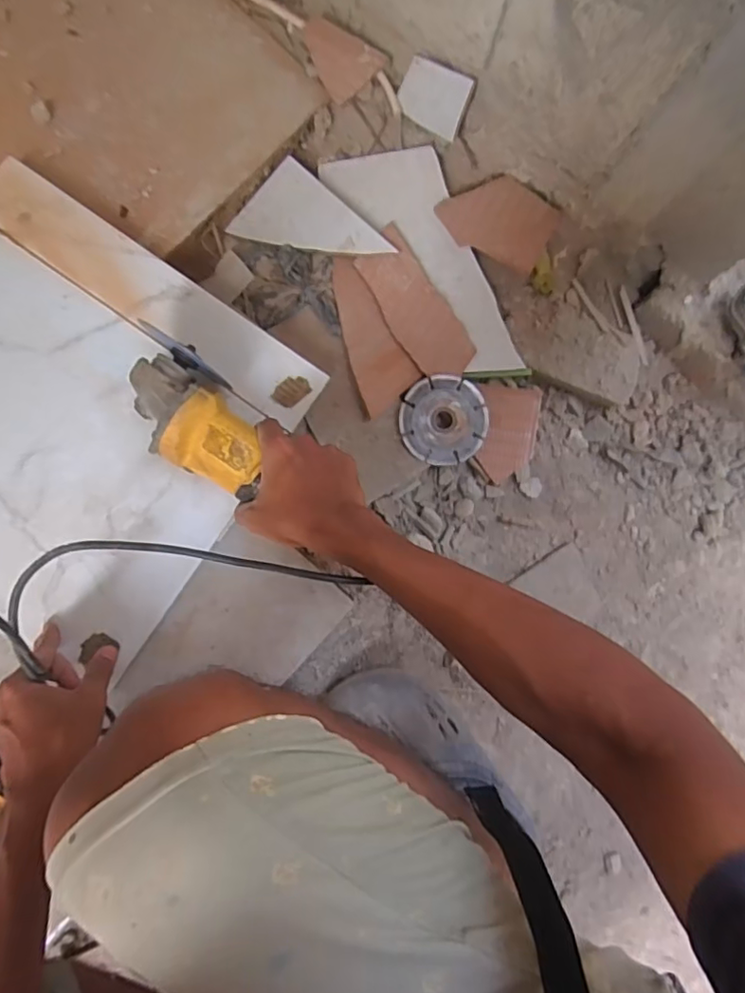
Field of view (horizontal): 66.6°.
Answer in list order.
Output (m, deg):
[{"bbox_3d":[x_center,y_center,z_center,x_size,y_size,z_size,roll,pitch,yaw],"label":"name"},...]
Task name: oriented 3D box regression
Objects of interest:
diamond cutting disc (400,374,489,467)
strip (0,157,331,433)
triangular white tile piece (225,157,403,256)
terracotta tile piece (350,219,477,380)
[{"bbox_3d":[0.079,-0.084,0.624,0.095,0.006,0.095,0,94,-5],"label":"diamond cutting disc"},{"bbox_3d":[-0.225,-0.208,0.579,0.387,0.009,0.069,35,85,-1],"label":"strip"},{"bbox_3d":[-0.072,-0.294,0.640,0.156,0.012,0.101,44,102,8],"label":"triangular white tile piece"},{"bbox_3d":[0.045,-0.208,0.625,0.064,0.007,0.174,-33,84,13],"label":"terracotta tile piece"}]

